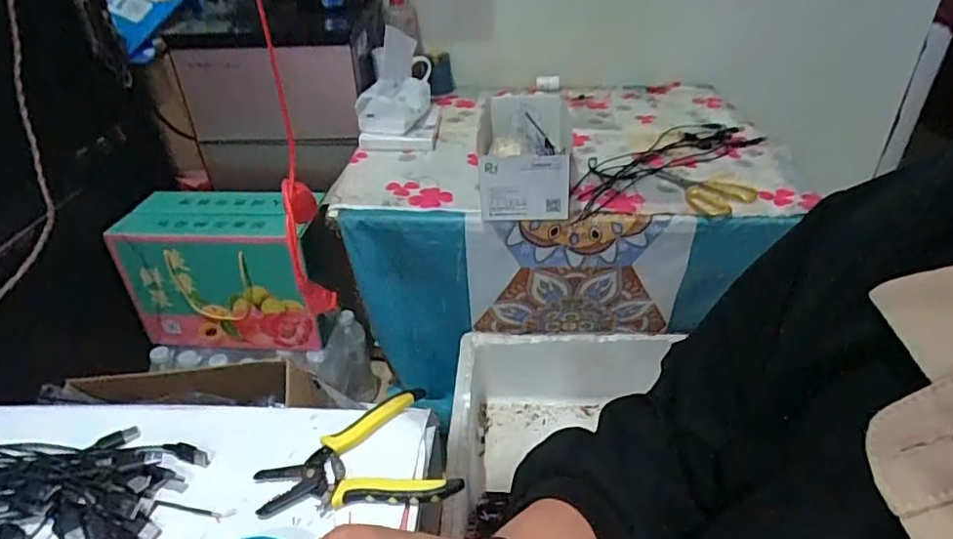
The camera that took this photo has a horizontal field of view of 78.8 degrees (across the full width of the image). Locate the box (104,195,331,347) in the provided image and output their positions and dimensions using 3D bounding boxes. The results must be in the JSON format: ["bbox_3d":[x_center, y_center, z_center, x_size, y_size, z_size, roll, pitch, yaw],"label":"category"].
[{"bbox_3d":[-0.445,0.003,1.058,0.329,0.250,0.145,2,34,5],"label":"box"}]

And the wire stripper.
[{"bbox_3d":[-0.101,0.168,0.490,0.157,0.023,0.120,-16,37,-21],"label":"wire stripper"}]

